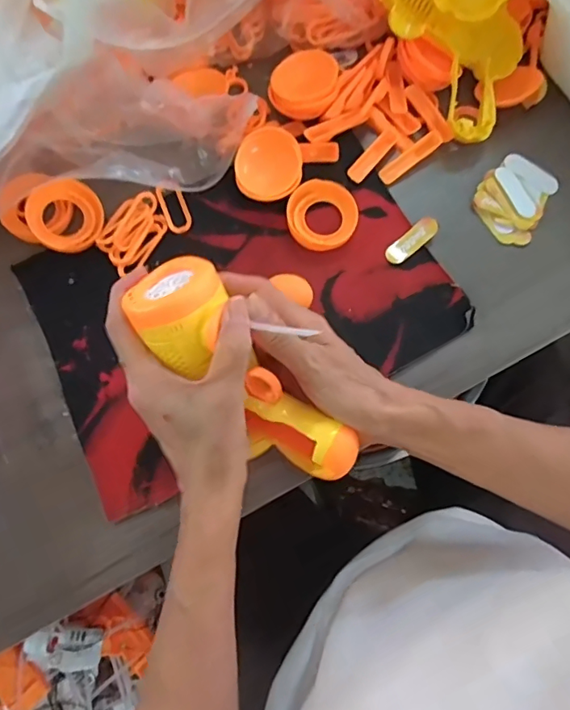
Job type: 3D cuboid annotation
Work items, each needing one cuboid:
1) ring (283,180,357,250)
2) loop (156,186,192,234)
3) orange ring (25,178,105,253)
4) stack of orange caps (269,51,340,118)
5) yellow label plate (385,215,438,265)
[{"bbox_3d":[0.031,-0.116,0.422,0.056,0.016,0.056,0,76,1],"label":"ring"},{"bbox_3d":[-0.094,-0.125,0.431,0.021,0.007,0.046,-22,76,-4],"label":"loop"},{"bbox_3d":[-0.182,-0.115,0.422,0.057,0.012,0.057,0,89,-20],"label":"orange ring"},{"bbox_3d":[0.017,-0.235,0.441,0.059,0.017,0.052,-13,84,-4],"label":"stack of orange caps"},{"bbox_3d":[0.105,-0.095,0.419,0.052,0.006,0.018,-40,78,-8],"label":"yellow label plate"}]

